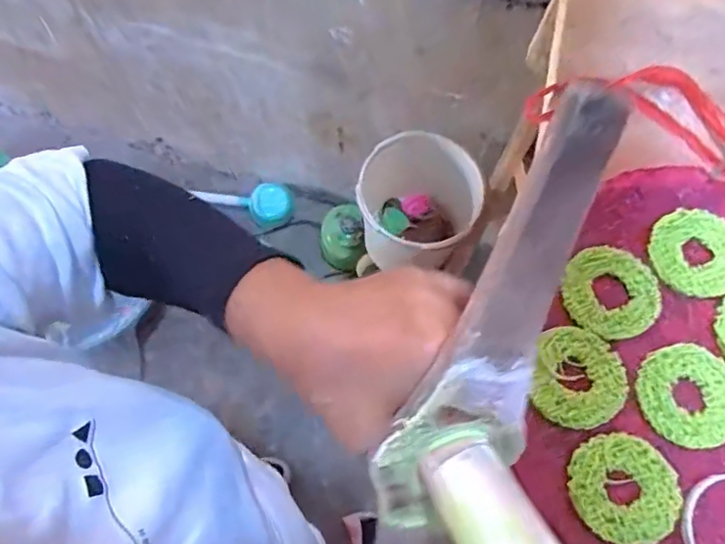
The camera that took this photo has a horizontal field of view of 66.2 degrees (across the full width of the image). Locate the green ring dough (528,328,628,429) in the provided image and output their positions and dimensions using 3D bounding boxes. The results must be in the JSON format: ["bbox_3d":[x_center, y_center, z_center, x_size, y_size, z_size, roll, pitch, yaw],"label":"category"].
[{"bbox_3d":[0.173,0.083,0.442,0.074,0.005,0.078,13,71,2],"label":"green ring dough"}]

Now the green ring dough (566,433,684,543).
[{"bbox_3d":[0.195,0.161,0.413,0.078,0.009,0.074,1,71,-2],"label":"green ring dough"}]

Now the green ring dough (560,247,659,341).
[{"bbox_3d":[0.209,0.017,0.468,0.079,0.008,0.077,1,71,-2],"label":"green ring dough"}]

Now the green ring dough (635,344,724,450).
[{"bbox_3d":[0.259,0.098,0.439,0.079,0.008,0.077,1,71,-2],"label":"green ring dough"}]

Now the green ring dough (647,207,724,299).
[{"bbox_3d":[0.289,-0.017,0.479,0.078,0.006,0.076,1,71,-2],"label":"green ring dough"}]

